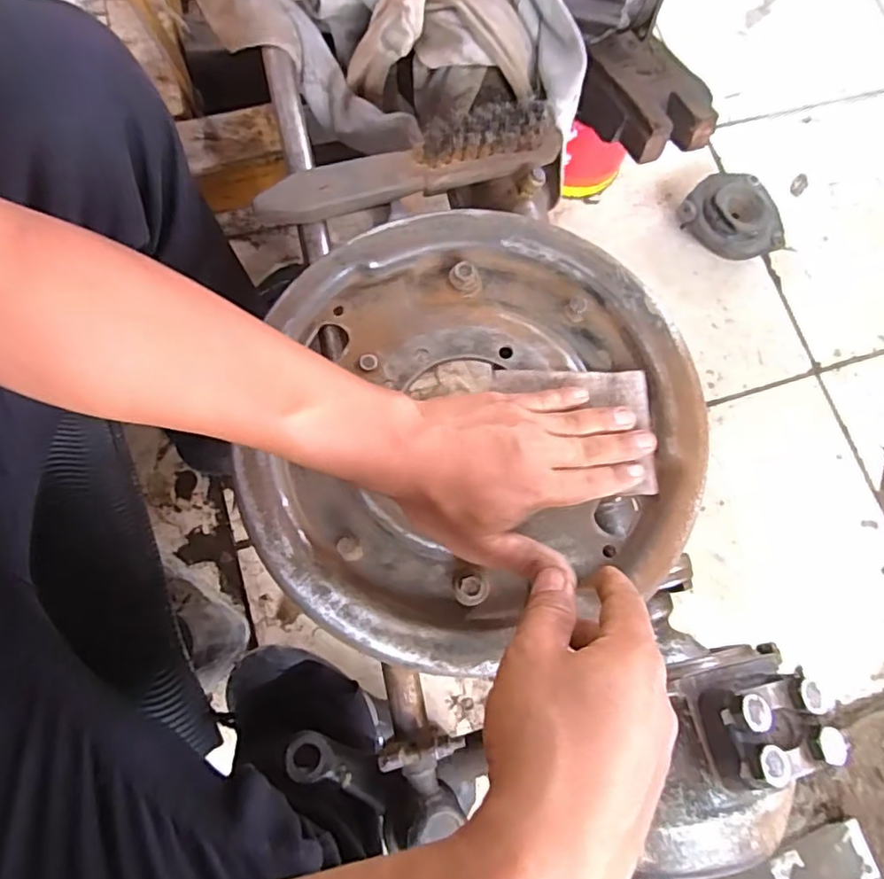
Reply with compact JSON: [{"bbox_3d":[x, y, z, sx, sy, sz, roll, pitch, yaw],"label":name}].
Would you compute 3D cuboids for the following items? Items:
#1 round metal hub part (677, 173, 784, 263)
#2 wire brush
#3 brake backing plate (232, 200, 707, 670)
[{"bbox_3d":[0.409,-0.312,0.851,0.145,0.053,0.126,5,77,-1],"label":"round metal hub part"},{"bbox_3d":[-0.020,-0.201,0.446,0.226,0.051,0.032,-19,78,-9],"label":"wire brush"},{"bbox_3d":[0.011,-0.014,0.392,0.291,0.026,0.279,0,78,0],"label":"brake backing plate"}]

